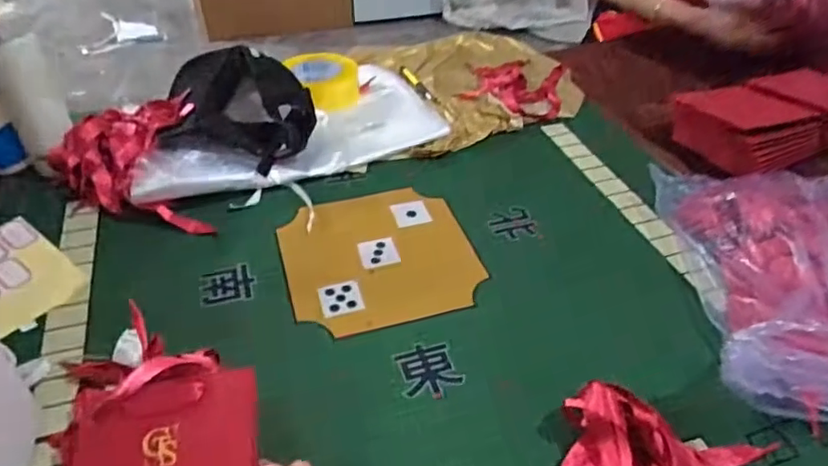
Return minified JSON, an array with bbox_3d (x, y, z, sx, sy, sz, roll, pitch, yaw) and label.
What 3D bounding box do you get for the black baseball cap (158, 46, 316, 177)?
[{"bbox_3d":[-0.241,-0.177,0.805,0.199,0.085,0.200,-4,40,-6],"label":"black baseball cap"}]

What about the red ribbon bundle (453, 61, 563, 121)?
[{"bbox_3d":[0.168,-0.248,0.995,0.158,0.029,0.221,10,41,11],"label":"red ribbon bundle"}]

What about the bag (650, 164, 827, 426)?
[{"bbox_3d":[0.406,0.030,0.611,0.265,0.087,0.368,5,40,5],"label":"bag"}]

